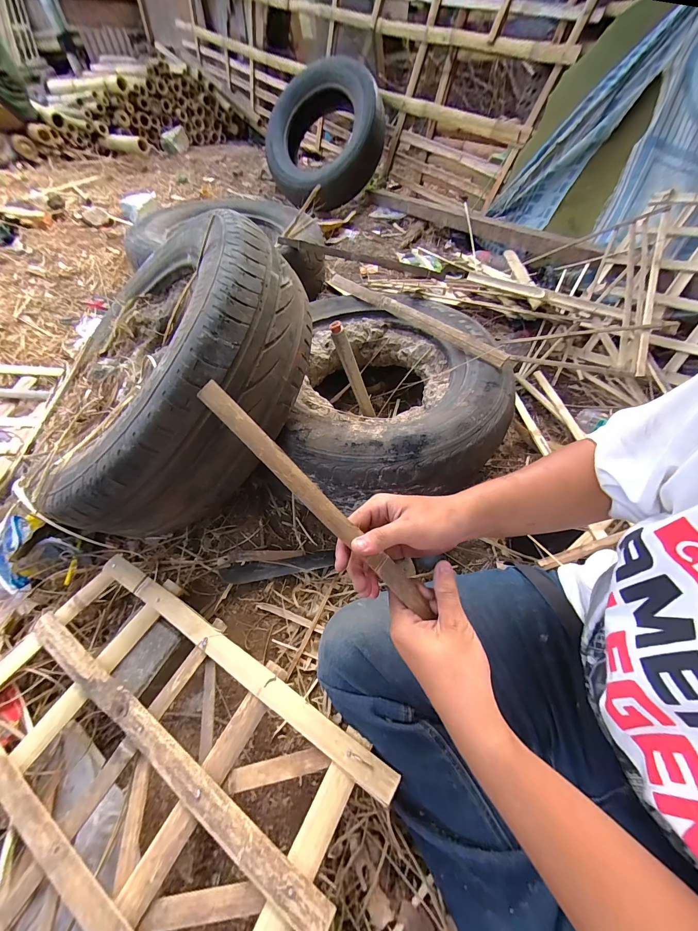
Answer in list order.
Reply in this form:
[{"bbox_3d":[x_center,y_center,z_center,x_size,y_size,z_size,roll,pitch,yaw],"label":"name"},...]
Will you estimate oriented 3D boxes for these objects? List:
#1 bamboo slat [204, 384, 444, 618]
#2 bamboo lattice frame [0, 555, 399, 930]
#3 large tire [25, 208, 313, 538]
[{"bbox_3d":[-0.022,0.034,0.275,0.267,0.006,0.020,46,60,-9],"label":"bamboo slat"},{"bbox_3d":[-0.328,0.425,0.348,0.533,0.037,0.534,25,62,23],"label":"bamboo lattice frame"},{"bbox_3d":[-0.303,-0.143,0.565,0.454,0.185,0.529,6,71,39],"label":"large tire"}]

